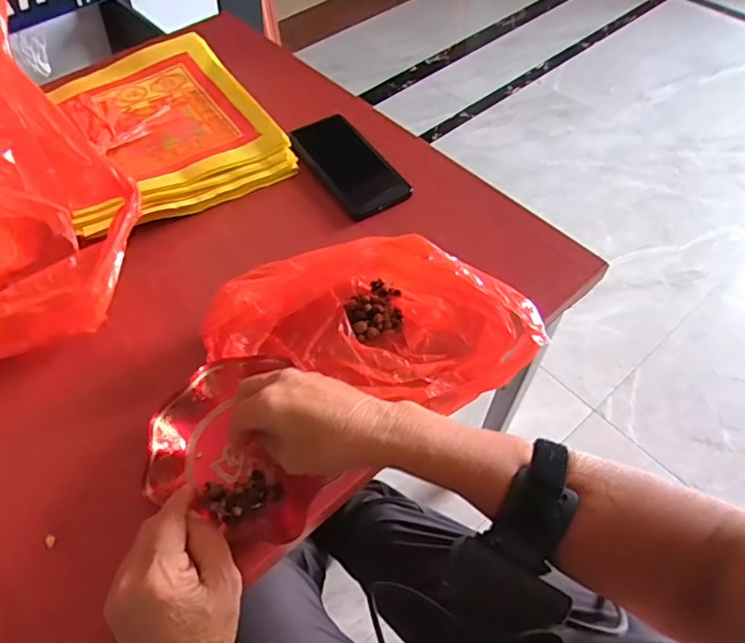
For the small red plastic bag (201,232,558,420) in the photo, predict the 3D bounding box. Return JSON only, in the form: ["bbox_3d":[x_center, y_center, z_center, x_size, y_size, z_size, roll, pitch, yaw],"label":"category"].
[{"bbox_3d":[0.005,-0.005,0.441,0.256,0.063,0.127,12,57,10],"label":"small red plastic bag"}]

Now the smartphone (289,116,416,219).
[{"bbox_3d":[-0.027,-0.176,0.585,0.075,0.013,0.154,-29,61,-17],"label":"smartphone"}]

